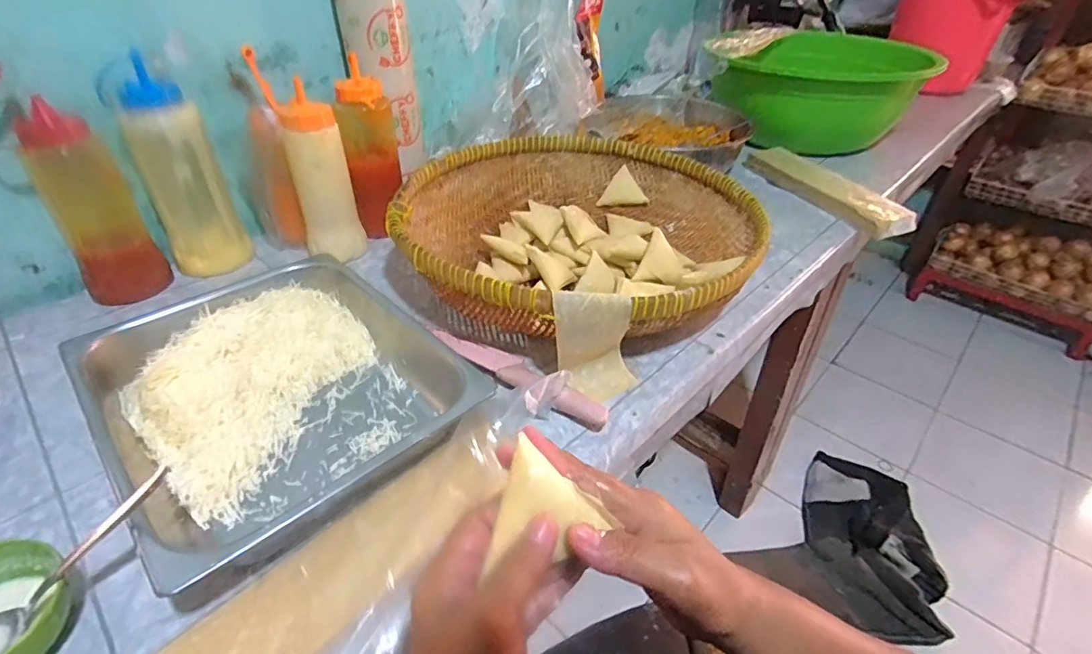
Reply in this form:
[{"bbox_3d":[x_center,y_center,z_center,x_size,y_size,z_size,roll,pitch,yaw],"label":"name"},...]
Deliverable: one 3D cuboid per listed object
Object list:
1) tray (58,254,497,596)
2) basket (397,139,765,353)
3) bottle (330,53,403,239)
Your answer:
[{"bbox_3d":[-0.239,0.050,0.488,0.263,0.052,0.302,-30,47,-34],"label":"tray"},{"bbox_3d":[0.040,-0.122,0.680,0.418,0.091,0.426,1,37,-1],"label":"basket"},{"bbox_3d":[-0.237,-0.230,0.734,0.066,0.198,0.069,-1,37,-3],"label":"bottle"}]

